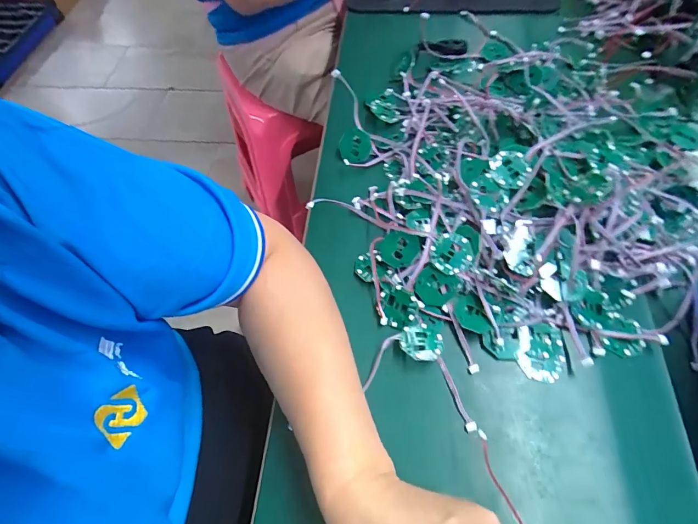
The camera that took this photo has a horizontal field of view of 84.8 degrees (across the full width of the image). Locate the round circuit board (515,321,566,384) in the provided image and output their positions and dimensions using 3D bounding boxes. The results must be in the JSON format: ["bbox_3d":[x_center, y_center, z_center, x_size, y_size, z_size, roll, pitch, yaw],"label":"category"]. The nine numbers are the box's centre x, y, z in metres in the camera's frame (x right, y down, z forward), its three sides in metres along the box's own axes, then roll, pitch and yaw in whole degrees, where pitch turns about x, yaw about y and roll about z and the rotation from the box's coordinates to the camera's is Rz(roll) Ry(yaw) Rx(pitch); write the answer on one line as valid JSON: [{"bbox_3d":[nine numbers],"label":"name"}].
[{"bbox_3d":[0.151,0.071,0.301,0.035,0.006,0.044,7,68,8],"label":"round circuit board"}]

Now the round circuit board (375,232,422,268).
[{"bbox_3d":[0.044,-0.011,0.339,0.040,0.005,0.030,15,87,22],"label":"round circuit board"}]

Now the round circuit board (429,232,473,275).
[{"bbox_3d":[0.087,-0.007,0.326,0.036,0.006,0.034,0,86,3],"label":"round circuit board"}]

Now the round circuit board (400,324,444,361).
[{"bbox_3d":[0.058,0.063,0.306,0.032,0.007,0.030,-2,49,2],"label":"round circuit board"}]

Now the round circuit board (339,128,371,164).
[{"bbox_3d":[0.007,-0.124,0.413,0.033,0.009,0.035,-1,104,-3],"label":"round circuit board"}]

